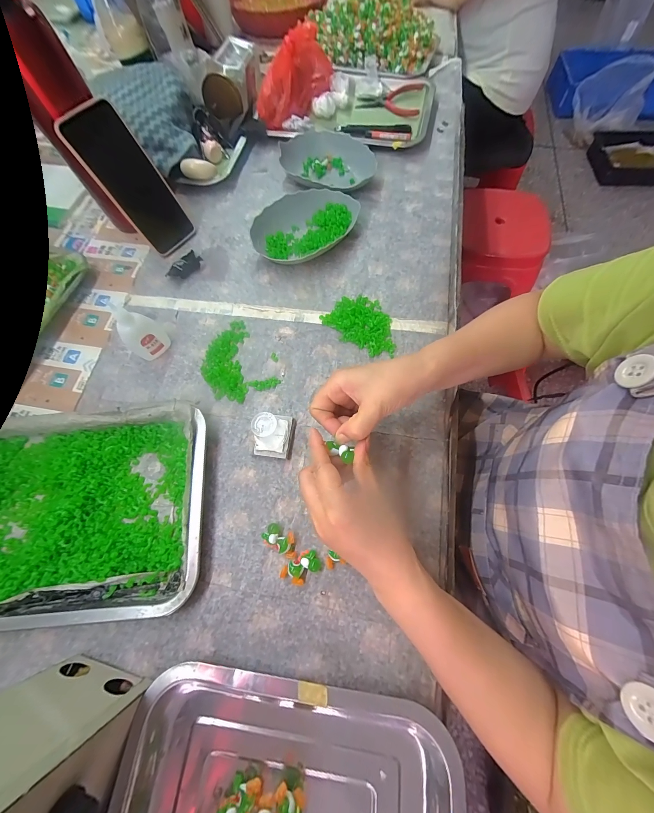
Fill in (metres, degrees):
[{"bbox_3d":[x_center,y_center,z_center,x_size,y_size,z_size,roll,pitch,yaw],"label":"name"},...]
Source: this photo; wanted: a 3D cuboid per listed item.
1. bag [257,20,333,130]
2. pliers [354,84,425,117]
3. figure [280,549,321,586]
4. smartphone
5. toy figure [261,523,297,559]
[{"bbox_3d":[-0.053,-0.597,0.529,0.056,0.081,0.178,37,75,15],"label":"bag"},{"bbox_3d":[0.118,-0.588,0.568,0.121,0.017,0.082,9,70,6],"label":"pliers"},{"bbox_3d":[-0.026,0.161,0.293,0.039,0.011,0.023,-36,72,-10],"label":"figure"},{"bbox_3d":[-0.263,-0.304,0.408,0.014,0.161,0.076,27,71,38],"label":"smartphone"},{"bbox_3d":[-0.047,0.138,0.304,0.039,0.012,0.022,23,72,11],"label":"toy figure"}]

